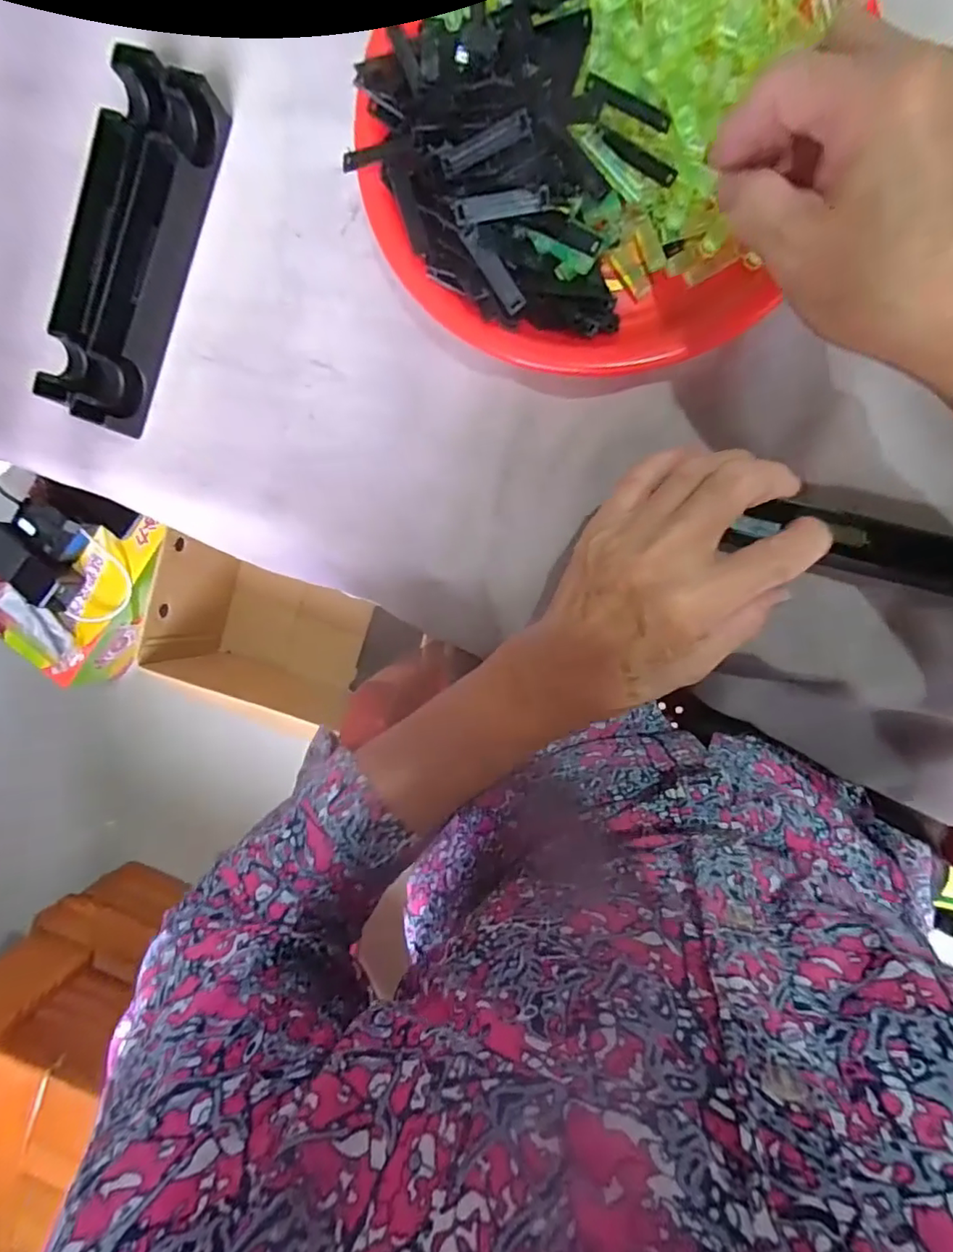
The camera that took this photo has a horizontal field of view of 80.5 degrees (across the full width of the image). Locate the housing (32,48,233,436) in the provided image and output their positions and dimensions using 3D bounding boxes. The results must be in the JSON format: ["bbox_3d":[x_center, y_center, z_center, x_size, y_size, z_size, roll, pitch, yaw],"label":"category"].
[{"bbox_3d":[-0.203,-0.218,0.332,0.058,0.029,0.195,19,94,6],"label":"housing"}]

